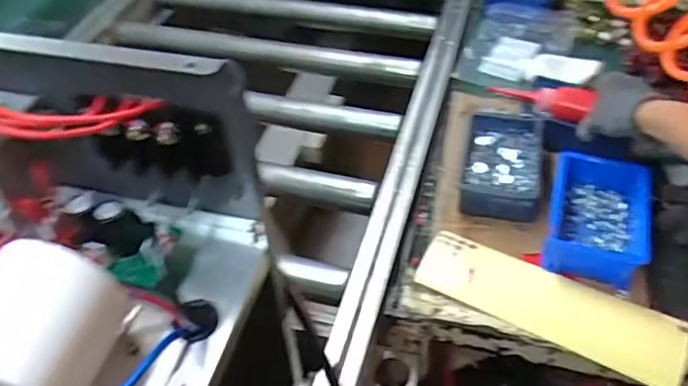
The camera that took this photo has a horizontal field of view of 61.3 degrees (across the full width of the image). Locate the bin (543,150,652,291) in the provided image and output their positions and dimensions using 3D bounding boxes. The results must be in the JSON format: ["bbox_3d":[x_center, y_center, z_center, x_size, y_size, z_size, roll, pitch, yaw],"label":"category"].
[{"bbox_3d":[0.290,0.026,0.656,0.111,0.050,0.152,12,48,13],"label":"bin"}]

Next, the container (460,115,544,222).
[{"bbox_3d":[0.197,-0.035,0.727,0.095,0.047,0.155,9,48,11],"label":"container"}]

